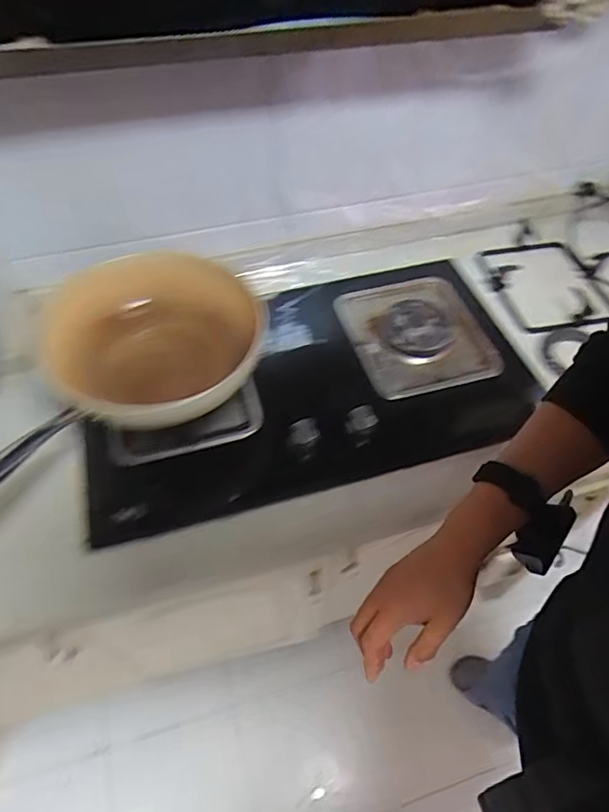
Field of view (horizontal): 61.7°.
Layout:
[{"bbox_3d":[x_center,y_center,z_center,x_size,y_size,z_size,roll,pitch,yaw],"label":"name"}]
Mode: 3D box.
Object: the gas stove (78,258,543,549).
[{"bbox_3d":[0.003,-0.044,0.874,0.697,0.109,0.408,-12,55,-10],"label":"gas stove"}]

